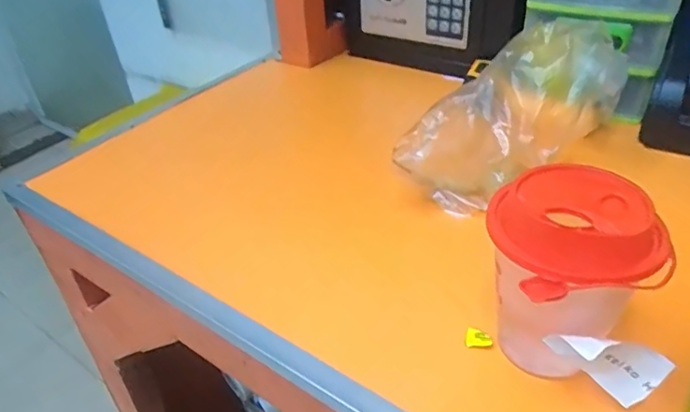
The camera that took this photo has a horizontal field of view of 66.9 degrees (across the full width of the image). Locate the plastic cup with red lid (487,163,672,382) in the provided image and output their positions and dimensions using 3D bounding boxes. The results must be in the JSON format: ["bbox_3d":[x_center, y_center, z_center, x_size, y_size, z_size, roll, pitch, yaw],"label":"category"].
[{"bbox_3d":[0.121,0.048,0.285,0.072,0.119,0.072,-3,37,3],"label":"plastic cup with red lid"}]

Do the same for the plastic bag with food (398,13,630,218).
[{"bbox_3d":[0.140,-0.074,0.435,0.198,0.122,0.069,-23,40,-21],"label":"plastic bag with food"}]

